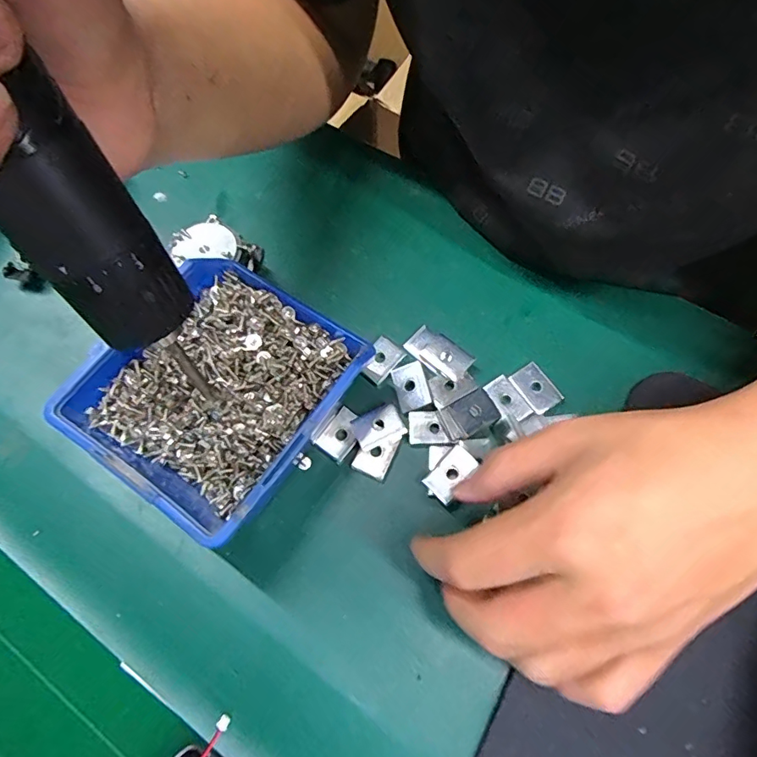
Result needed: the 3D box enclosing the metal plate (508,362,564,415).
[{"bbox_3d":[0.092,0.006,0.285,0.019,0.004,0.028,-34,70,-11],"label":"metal plate"}]

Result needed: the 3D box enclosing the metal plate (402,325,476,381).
[{"bbox_3d":[0.036,-0.015,0.293,0.039,0.012,0.020,37,73,16],"label":"metal plate"}]

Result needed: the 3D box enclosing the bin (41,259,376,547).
[{"bbox_3d":[-0.078,0.010,0.261,0.112,0.062,0.121,30,72,14],"label":"bin"}]

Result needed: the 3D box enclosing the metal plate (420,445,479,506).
[{"bbox_3d":[0.039,0.051,0.263,0.029,0.004,0.020,-43,47,-7],"label":"metal plate"}]

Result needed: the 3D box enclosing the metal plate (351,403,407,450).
[{"bbox_3d":[0.000,0.027,0.275,0.027,0.005,0.019,-23,68,-7],"label":"metal plate"}]

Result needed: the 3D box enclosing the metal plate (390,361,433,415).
[{"bbox_3d":[0.019,0.004,0.283,0.018,0.006,0.027,-17,68,-5],"label":"metal plate"}]

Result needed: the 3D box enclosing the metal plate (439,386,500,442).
[{"bbox_3d":[0.050,0.020,0.273,0.030,0.008,0.021,-30,76,-14],"label":"metal plate"}]

